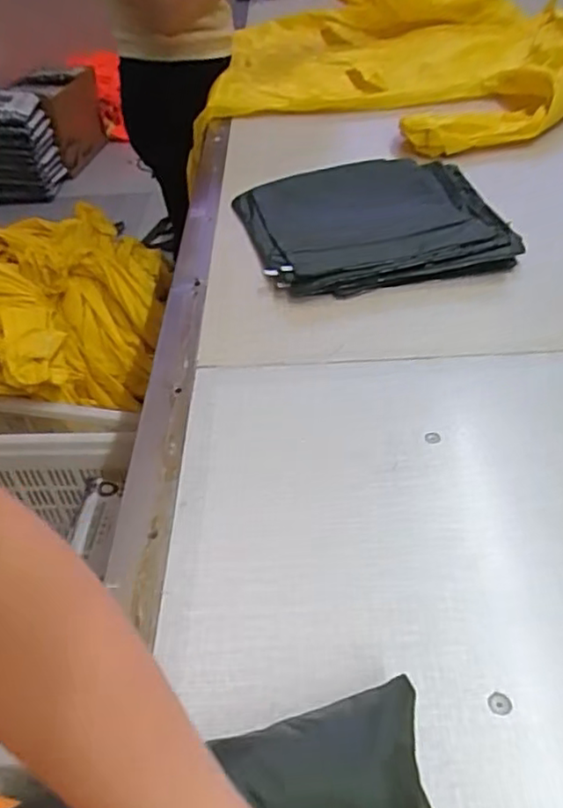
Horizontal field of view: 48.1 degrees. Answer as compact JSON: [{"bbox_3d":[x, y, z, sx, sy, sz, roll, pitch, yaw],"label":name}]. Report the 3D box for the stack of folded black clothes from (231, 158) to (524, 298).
[{"bbox_3d":[0.118,-0.270,0.898,0.338,0.030,0.340,-8,42,-1],"label":"stack of folded black clothes"}]

